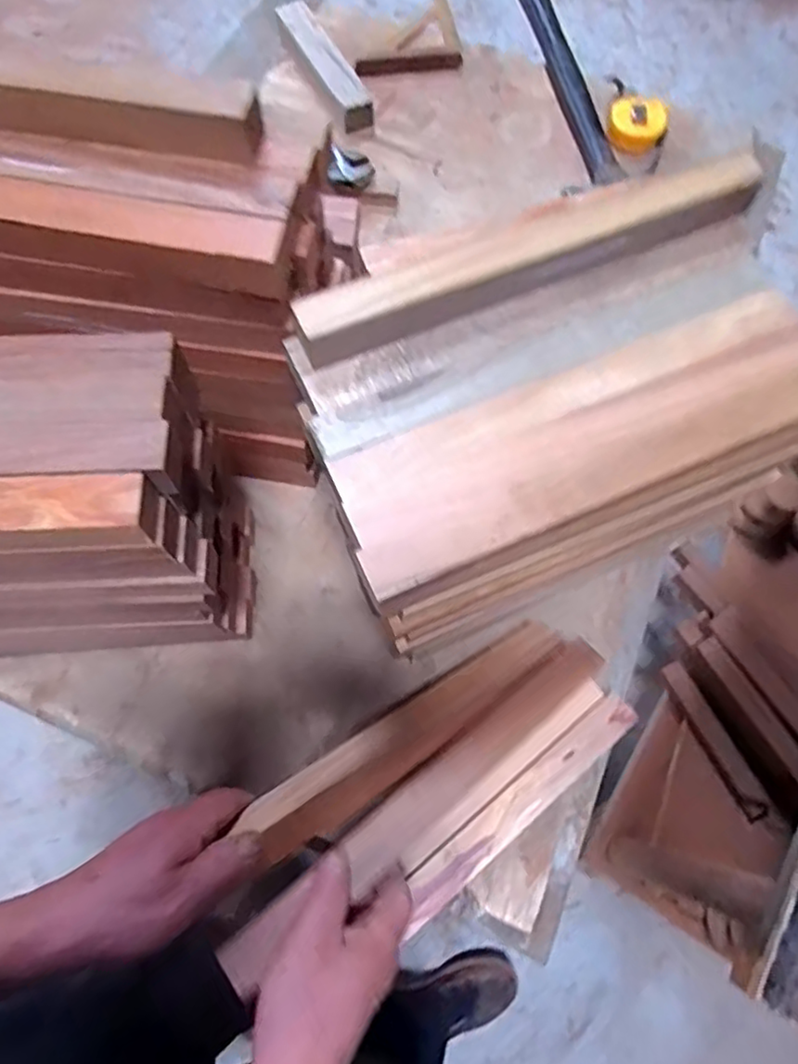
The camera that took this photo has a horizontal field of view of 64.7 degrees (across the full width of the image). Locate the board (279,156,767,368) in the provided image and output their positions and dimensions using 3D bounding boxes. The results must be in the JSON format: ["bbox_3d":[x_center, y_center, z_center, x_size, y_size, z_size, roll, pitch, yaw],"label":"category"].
[{"bbox_3d":[0.089,-0.179,0.402,0.319,0.039,0.030,-22,71,-9],"label":"board"}]

